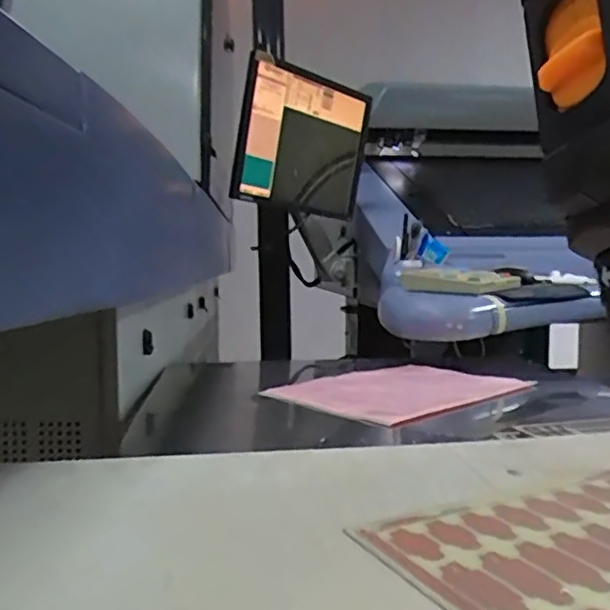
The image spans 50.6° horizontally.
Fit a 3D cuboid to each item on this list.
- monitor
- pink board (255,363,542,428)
[{"bbox_3d":[-0.003,-0.384,1.521,0.396,0.319,0.054,3,10,-44],"label":"monitor"},{"bbox_3d":[0.130,0.107,0.851,0.225,0.012,0.322,5,8,45],"label":"pink board"}]

